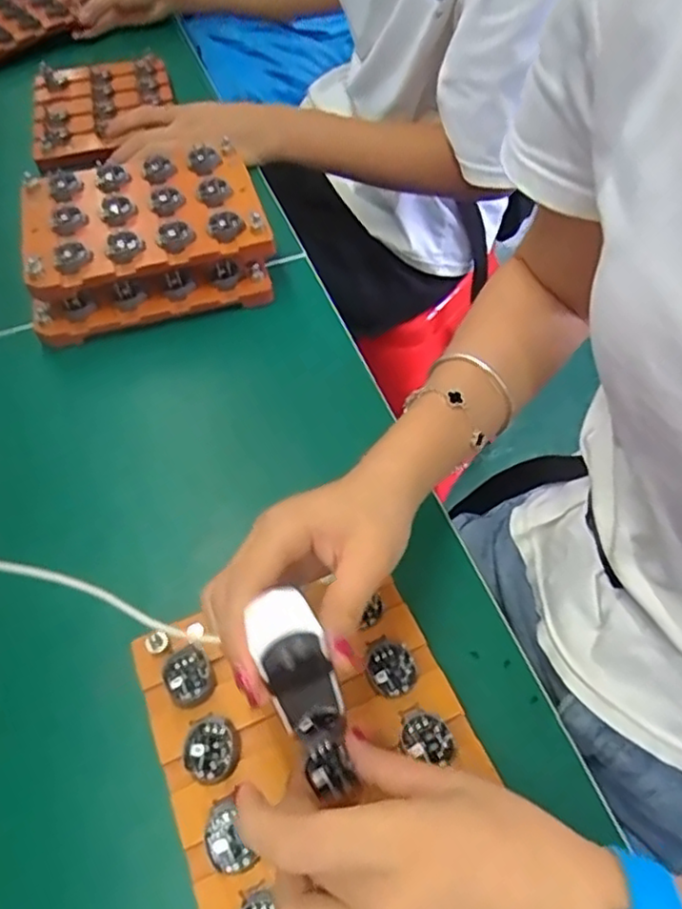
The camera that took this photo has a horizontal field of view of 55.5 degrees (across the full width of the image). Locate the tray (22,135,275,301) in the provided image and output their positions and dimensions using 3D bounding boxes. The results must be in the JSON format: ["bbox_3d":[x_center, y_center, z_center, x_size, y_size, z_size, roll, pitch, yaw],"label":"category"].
[{"bbox_3d":[-0.163,-0.197,0.535,0.187,0.026,0.152,-15,56,-8],"label":"tray"}]

